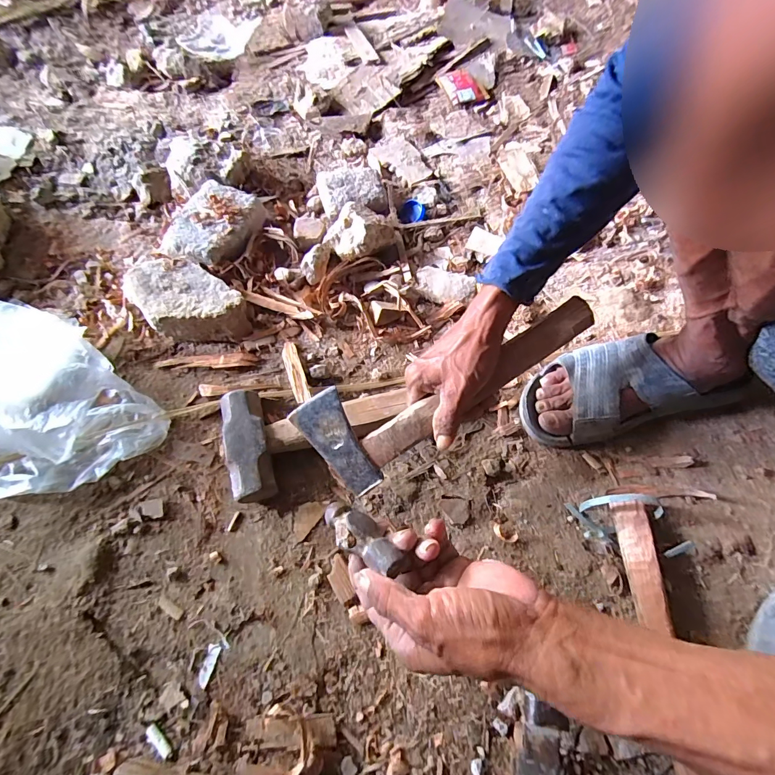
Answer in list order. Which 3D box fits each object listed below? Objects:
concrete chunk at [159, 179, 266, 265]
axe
[{"bbox_3d":[-0.254,-0.236,0.582,0.112,0.047,0.153,18,64,9],"label":"concrete chunk"},{"bbox_3d":[0.063,0.005,0.379,0.301,0.043,0.095,-26,67,2],"label":"axe"}]

